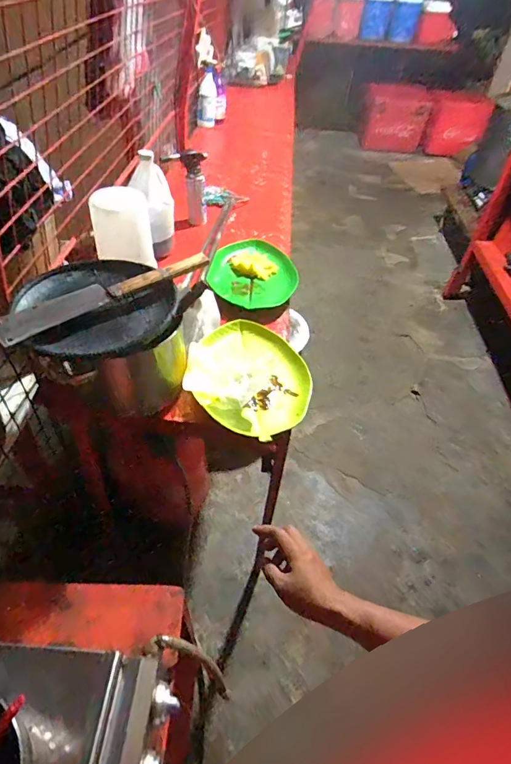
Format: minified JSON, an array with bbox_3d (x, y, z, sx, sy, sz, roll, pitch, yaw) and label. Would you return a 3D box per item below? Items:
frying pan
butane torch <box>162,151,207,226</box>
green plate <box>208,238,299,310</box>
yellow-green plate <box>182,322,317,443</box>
[{"bbox_3d":[-0.289,-0.147,0.779,0.296,0.056,0.294,3,46,-3],"label":"frying pan"},{"bbox_3d":[-0.232,-0.651,1.374,0.141,0.211,0.083,-6,47,-10],"label":"butane torch"},{"bbox_3d":[-0.006,-0.319,1.218,0.260,0.043,0.334,5,46,0],"label":"green plate"},{"bbox_3d":[-0.019,-0.010,0.927,0.325,0.052,0.282,37,54,26],"label":"yellow-green plate"}]

